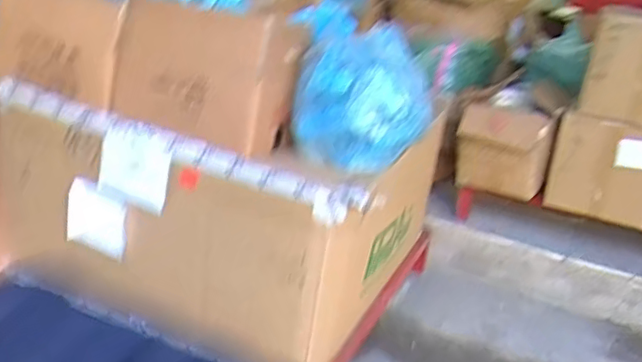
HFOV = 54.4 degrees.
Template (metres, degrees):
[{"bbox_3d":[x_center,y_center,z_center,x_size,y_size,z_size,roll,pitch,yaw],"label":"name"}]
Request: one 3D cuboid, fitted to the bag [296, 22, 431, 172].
[{"bbox_3d":[0.101,-0.191,1.457,0.254,0.288,0.222,-6,24,-33],"label":"bag"}]

